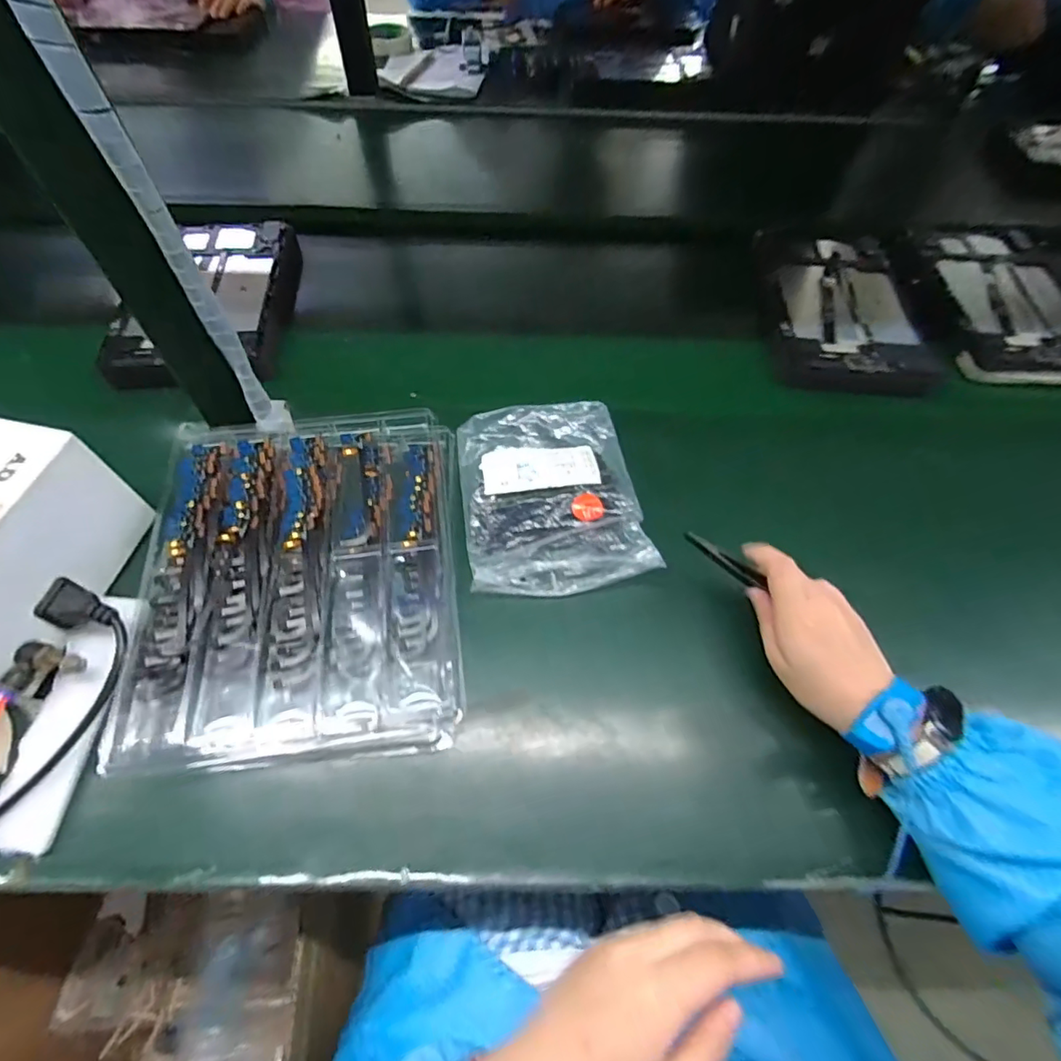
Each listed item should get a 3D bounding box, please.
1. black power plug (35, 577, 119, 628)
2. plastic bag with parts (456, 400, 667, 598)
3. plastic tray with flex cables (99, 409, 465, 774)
[{"bbox_3d":[-0.313,0.056,0.375,0.047,0.022,0.028,24,61,13],"label":"black power plug"},{"bbox_3d":[0.016,-0.032,0.457,0.144,0.032,0.177,-7,59,-5],"label":"plastic bag with parts"},{"bbox_3d":[-0.171,0.025,0.415,0.224,0.020,0.281,-5,59,-4],"label":"plastic tray with flex cables"}]

